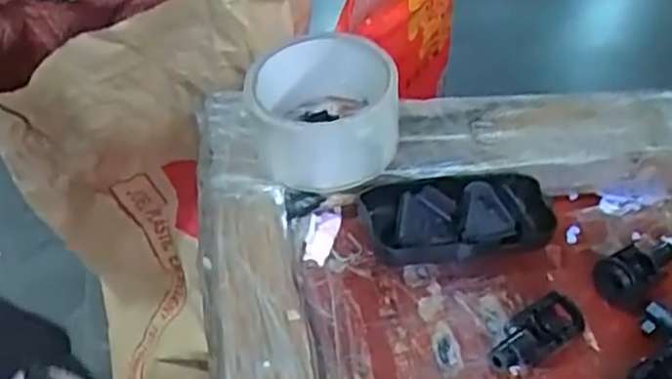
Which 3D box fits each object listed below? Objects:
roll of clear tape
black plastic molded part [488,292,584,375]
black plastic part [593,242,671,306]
[{"bbox_3d":[-0.008,-0.046,0.410,0.085,0.056,0.084,3,44,-3],"label":"roll of clear tape"},{"bbox_3d":[0.101,0.076,0.361,0.059,0.022,0.022,-22,50,-25],"label":"black plastic molded part"},{"bbox_3d":[0.173,0.042,0.397,0.059,0.025,0.023,-26,52,-28],"label":"black plastic part"}]

